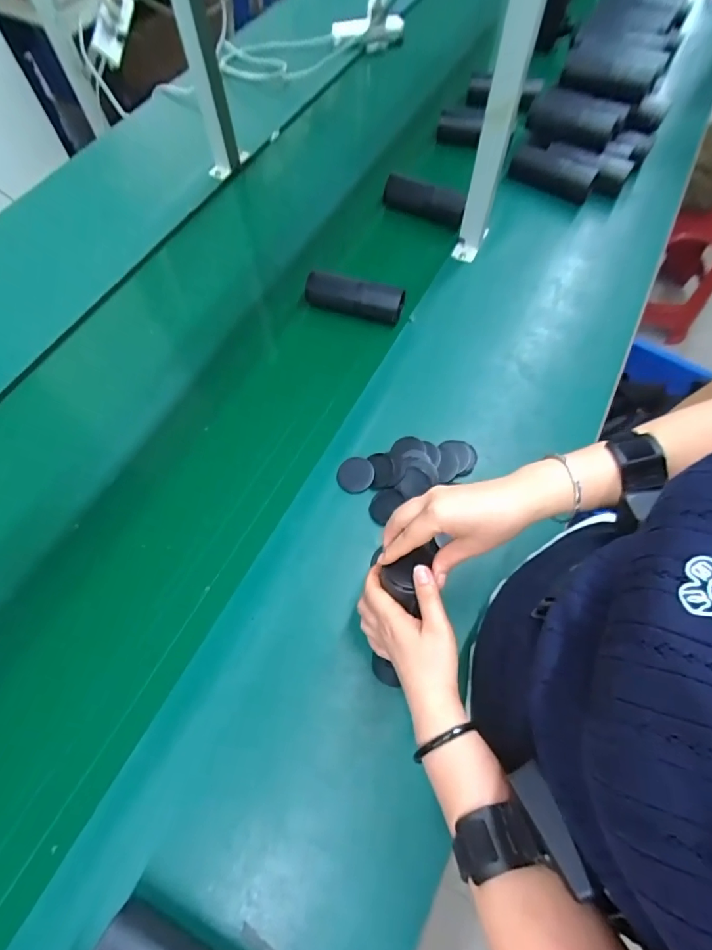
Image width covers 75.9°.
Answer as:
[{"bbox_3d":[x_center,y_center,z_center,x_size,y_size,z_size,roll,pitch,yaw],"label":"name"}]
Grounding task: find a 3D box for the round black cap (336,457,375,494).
[{"bbox_3d":[-0.002,0.001,0.635,0.052,0.008,0.052,-4,72,12],"label":"round black cap"}]

